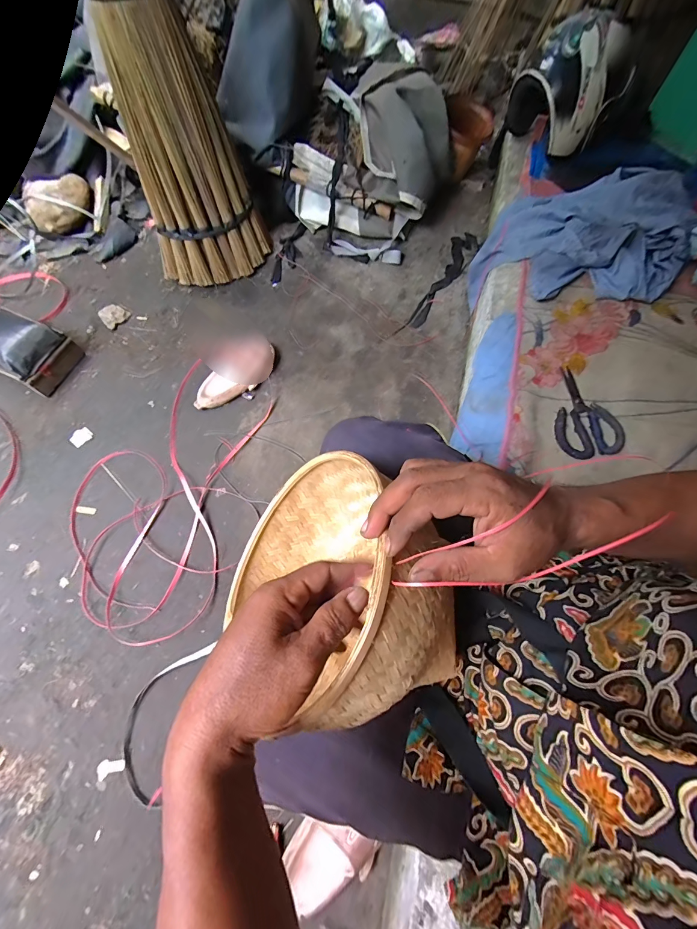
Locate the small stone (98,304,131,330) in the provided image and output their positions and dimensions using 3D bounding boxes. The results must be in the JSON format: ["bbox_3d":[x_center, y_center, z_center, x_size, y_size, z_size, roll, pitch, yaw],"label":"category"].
[{"bbox_3d":[-0.762,-0.483,1.157,0.071,0.026,0.077,38,73,11],"label":"small stone"}]

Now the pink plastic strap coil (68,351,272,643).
[{"bbox_3d":[-0.474,0.063,0.919,0.429,0.049,0.700,8,70,1],"label":"pink plastic strap coil"}]

